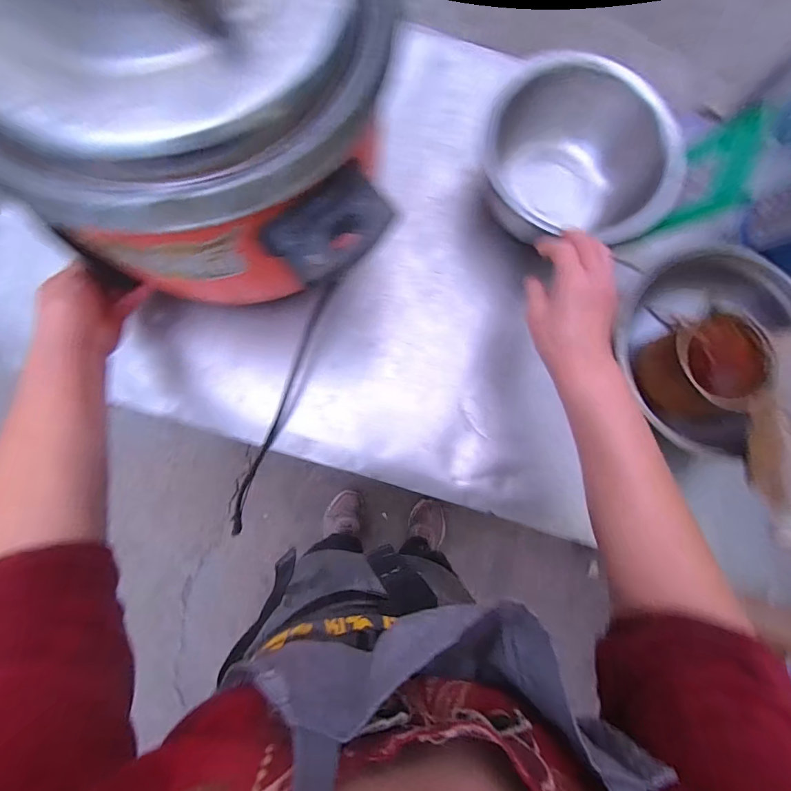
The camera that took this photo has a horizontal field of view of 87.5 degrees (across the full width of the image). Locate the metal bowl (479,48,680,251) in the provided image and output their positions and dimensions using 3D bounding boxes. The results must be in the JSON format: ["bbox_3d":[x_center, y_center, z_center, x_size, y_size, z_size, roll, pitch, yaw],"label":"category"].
[{"bbox_3d":[0.206,-0.270,0.478,0.201,0.096,0.165,14,83,-3],"label":"metal bowl"}]

